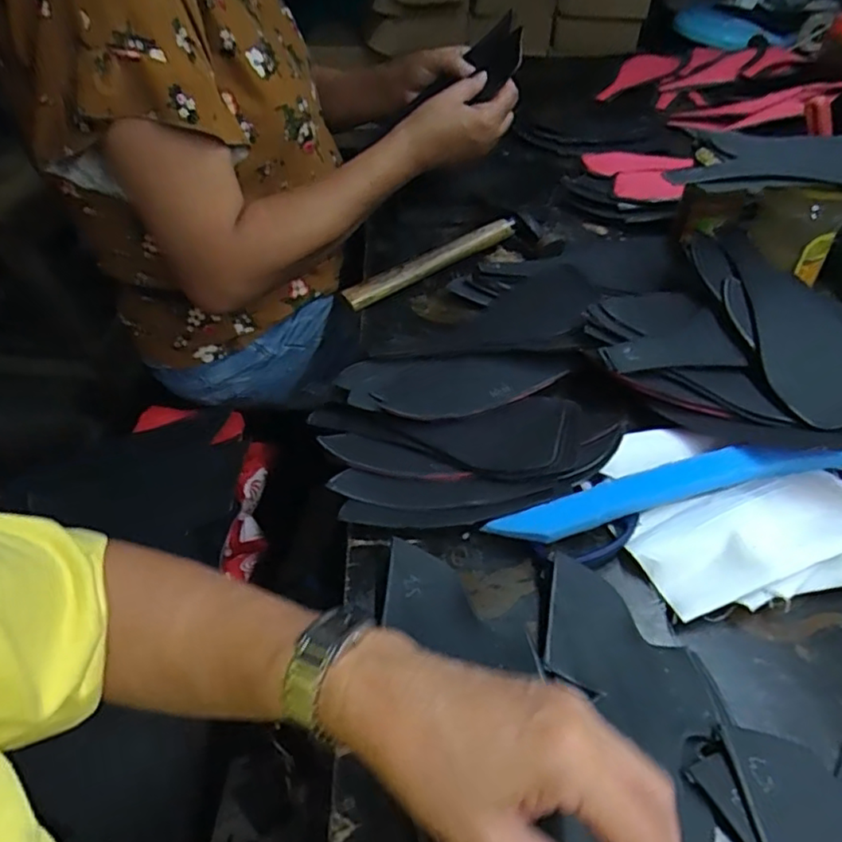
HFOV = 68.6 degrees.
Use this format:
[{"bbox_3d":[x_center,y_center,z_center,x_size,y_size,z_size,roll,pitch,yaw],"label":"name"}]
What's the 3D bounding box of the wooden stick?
[{"bbox_3d":[0.014,-0.168,0.649,0.205,0.022,0.014,-30,26,-19],"label":"wooden stick"}]

